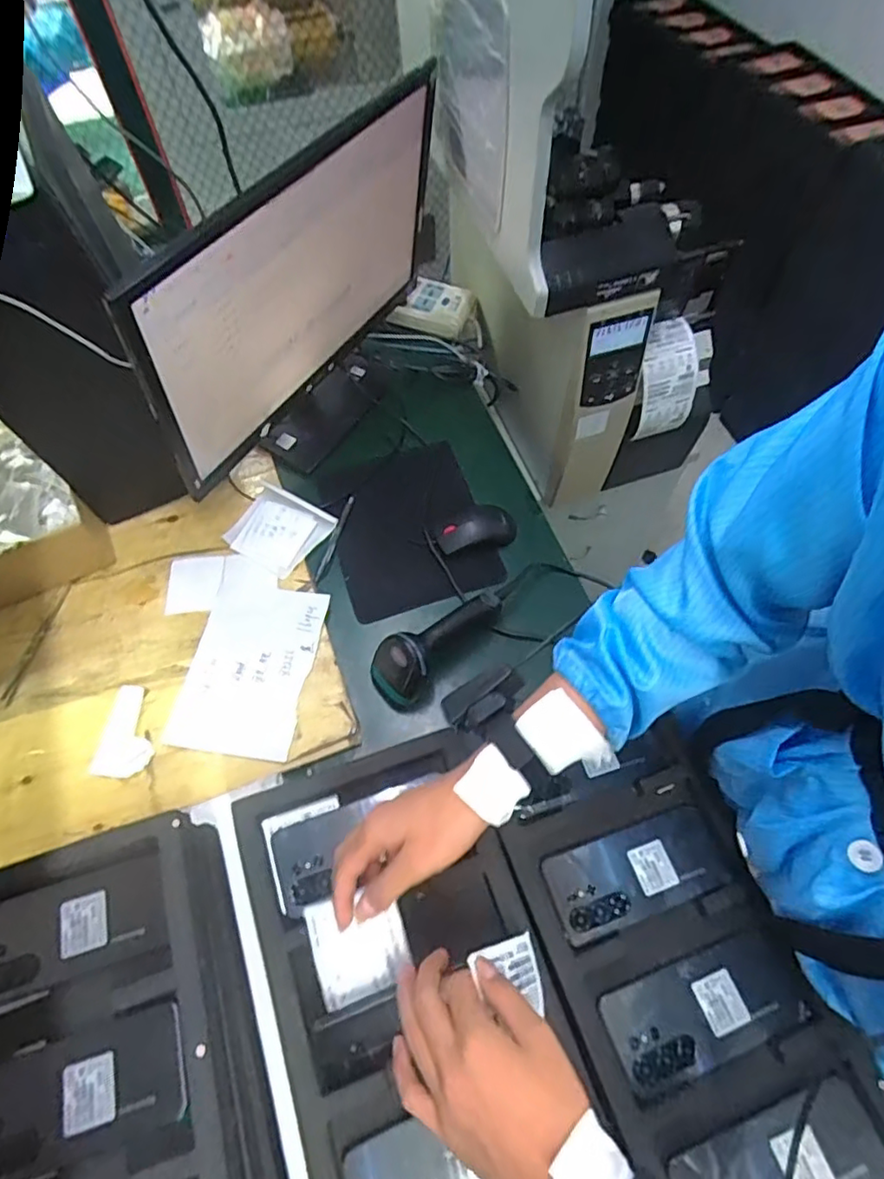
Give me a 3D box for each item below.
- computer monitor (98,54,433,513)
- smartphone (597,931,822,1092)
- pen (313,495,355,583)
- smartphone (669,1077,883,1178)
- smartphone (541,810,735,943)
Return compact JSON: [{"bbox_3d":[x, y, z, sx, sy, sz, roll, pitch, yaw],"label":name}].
[{"bbox_3d":[-0.166,-0.380,0.753,0.093,0.296,0.531,26,66,15],"label":"computer monitor"},{"bbox_3d":[0.230,0.361,0.528,0.176,0.005,0.071,-15,62,-8],"label":"smartphone"},{"bbox_3d":[-0.142,-0.070,0.819,0.013,0.007,0.135,13,63,8],"label":"pen"},{"bbox_3d":[0.268,0.460,0.482,0.161,0.012,0.073,-18,63,-8],"label":"smartphone"},{"bbox_3d":[0.184,0.269,0.584,0.171,0.004,0.072,-16,62,-9],"label":"smartphone"}]

